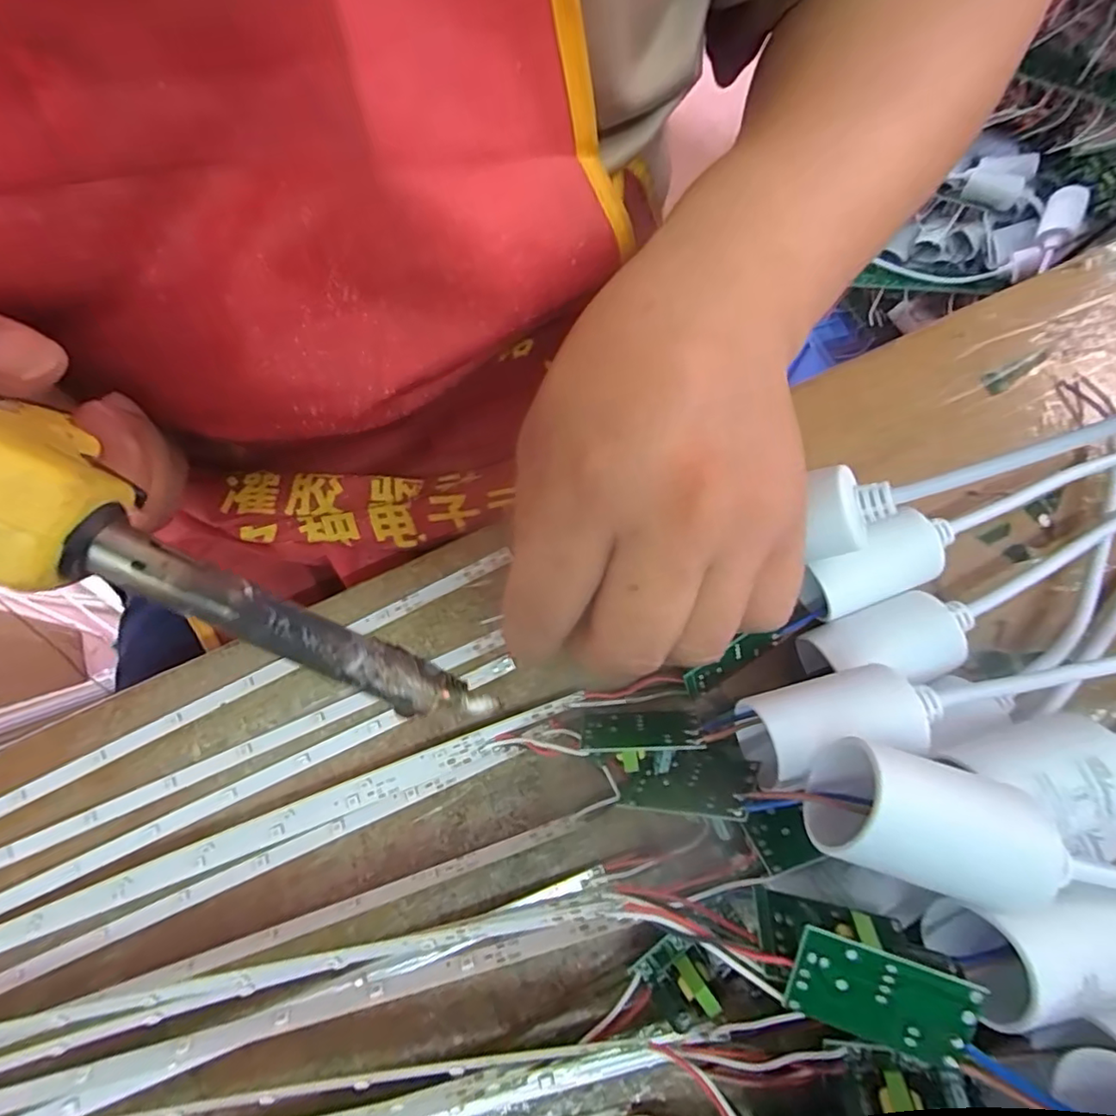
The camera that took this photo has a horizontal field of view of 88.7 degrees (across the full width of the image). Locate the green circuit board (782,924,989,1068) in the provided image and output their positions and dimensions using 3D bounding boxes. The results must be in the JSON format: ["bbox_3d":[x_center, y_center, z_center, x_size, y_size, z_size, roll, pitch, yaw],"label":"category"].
[{"bbox_3d":[0.069,0.094,0.122,0.035,0.004,0.021,14,99,13],"label":"green circuit board"}]

